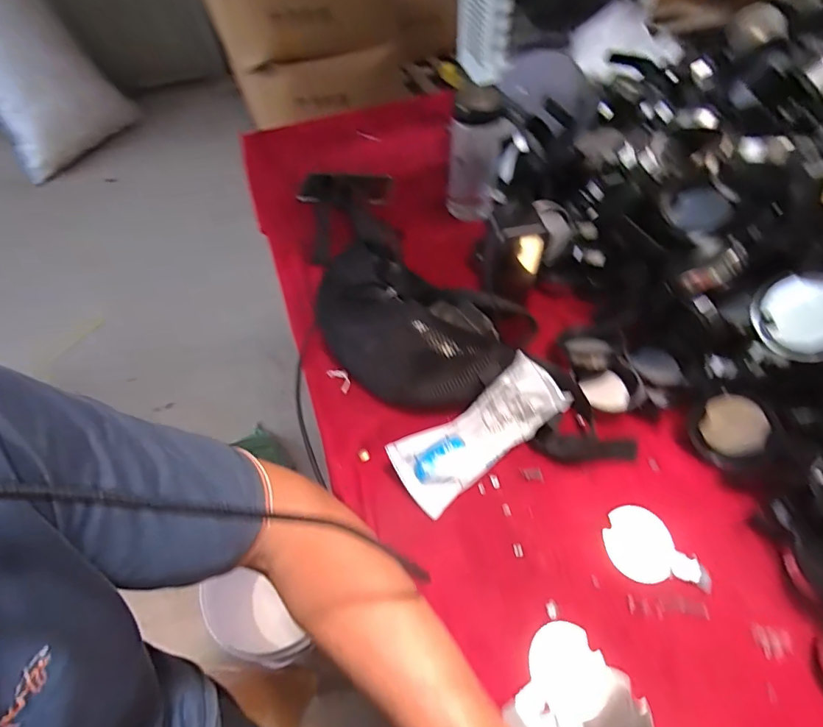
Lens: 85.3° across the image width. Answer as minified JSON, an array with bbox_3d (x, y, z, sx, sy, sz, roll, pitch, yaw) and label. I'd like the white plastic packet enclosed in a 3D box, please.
[{"bbox_3d":[0.070,0.063,0.443,0.187,0.018,0.074,-36,84,-12],"label":"white plastic packet"}]

